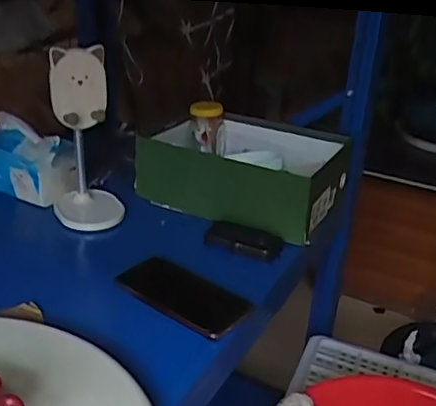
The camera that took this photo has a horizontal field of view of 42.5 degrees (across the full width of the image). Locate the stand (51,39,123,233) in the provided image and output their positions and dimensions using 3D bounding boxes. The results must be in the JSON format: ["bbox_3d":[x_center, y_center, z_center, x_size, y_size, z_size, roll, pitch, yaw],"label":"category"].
[{"bbox_3d":[-0.194,-0.094,0.826,0.099,0.249,0.100,-3,27,-13],"label":"stand"}]

